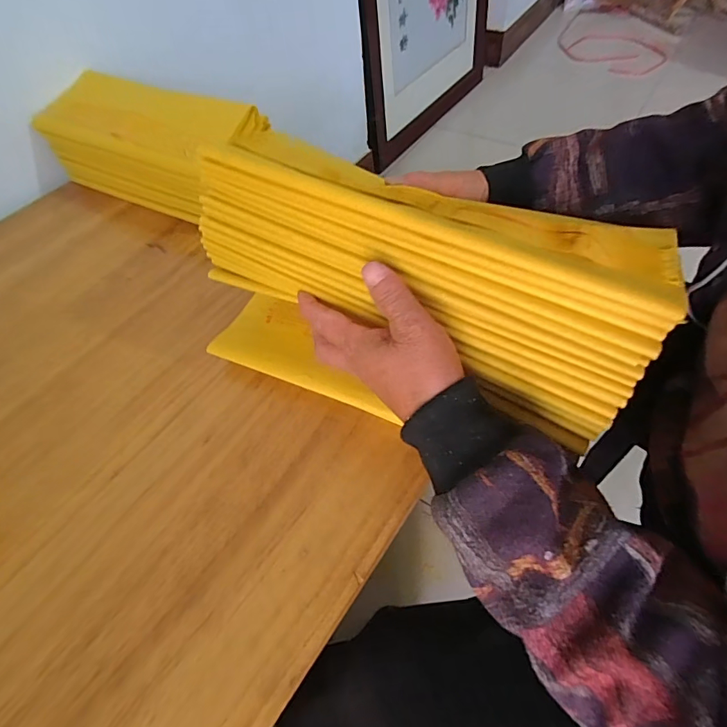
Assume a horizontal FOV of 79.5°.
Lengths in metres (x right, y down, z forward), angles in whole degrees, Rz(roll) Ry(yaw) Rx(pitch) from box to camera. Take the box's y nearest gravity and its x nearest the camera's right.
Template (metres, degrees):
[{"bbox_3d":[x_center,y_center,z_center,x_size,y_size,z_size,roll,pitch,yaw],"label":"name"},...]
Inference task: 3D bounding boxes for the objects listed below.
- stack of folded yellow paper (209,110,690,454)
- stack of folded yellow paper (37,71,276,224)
[{"bbox_3d":[0.034,-0.052,0.340,0.319,0.178,0.115,20,31,15],"label":"stack of folded yellow paper"},{"bbox_3d":[-0.271,-0.275,0.565,0.302,0.109,0.112,24,61,20],"label":"stack of folded yellow paper"}]

